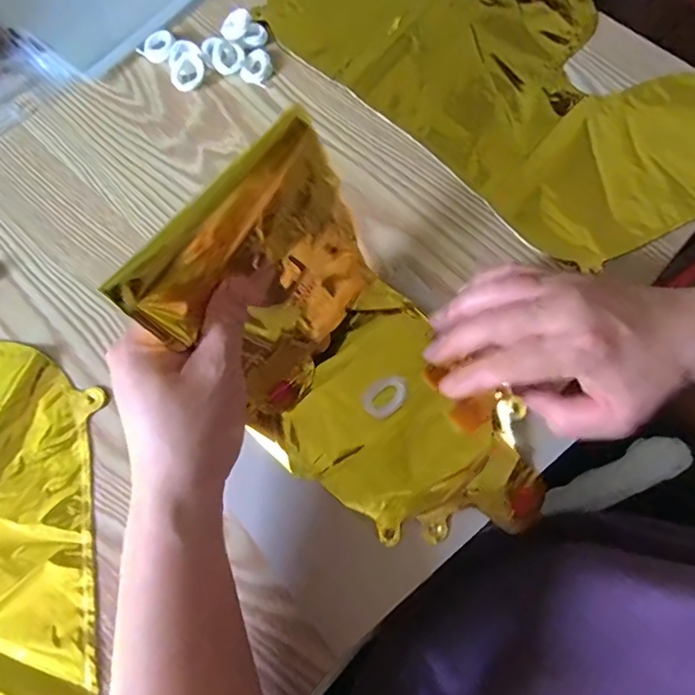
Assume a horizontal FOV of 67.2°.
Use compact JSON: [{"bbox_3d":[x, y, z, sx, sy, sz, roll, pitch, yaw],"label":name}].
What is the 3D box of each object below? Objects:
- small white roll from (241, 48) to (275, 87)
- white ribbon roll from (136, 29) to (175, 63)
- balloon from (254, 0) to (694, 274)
[{"bbox_3d":[-0.072,-0.224,0.418,0.023,0.006,0.030,14,74,5],"label":"small white roll"},{"bbox_3d":[-0.153,-0.243,0.424,0.025,0.008,0.028,38,77,11],"label":"white ribbon roll"},{"bbox_3d":[0.115,-0.233,0.421,0.422,0.009,0.203,43,78,13],"label":"balloon"}]

